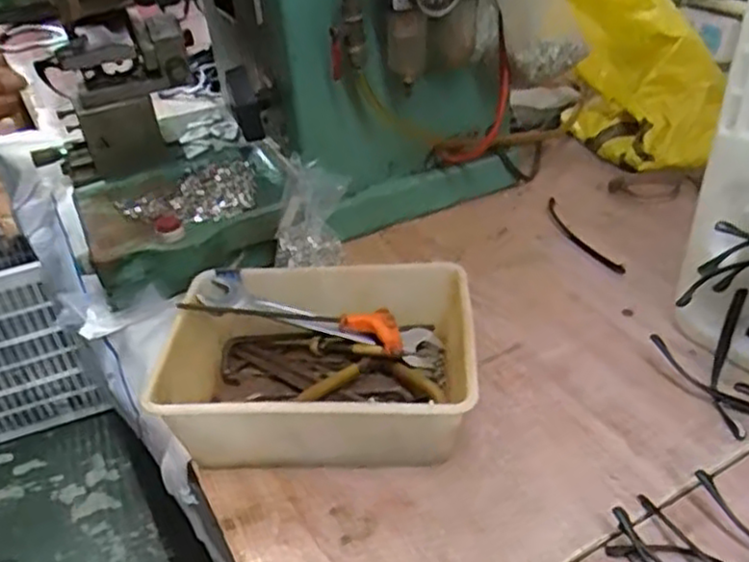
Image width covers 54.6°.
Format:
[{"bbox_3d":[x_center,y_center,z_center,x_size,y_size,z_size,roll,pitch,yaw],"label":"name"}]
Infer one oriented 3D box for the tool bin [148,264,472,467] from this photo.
[{"bbox_3d":[-0.036,0.058,0.506,0.196,0.070,0.148,-2,35,4],"label":"tool bin"}]

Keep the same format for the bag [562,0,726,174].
[{"bbox_3d":[0.246,-0.262,0.763,0.092,0.298,0.127,-27,12,-28],"label":"bag"}]

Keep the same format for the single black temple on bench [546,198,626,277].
[{"bbox_3d":[0.188,-0.042,0.666,0.015,0.014,0.136,-11,36,-8],"label":"single black temple on bench"}]

